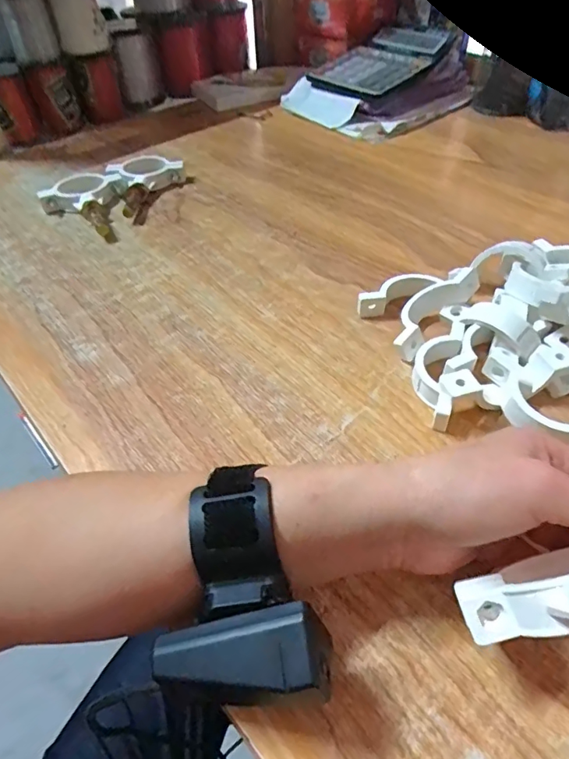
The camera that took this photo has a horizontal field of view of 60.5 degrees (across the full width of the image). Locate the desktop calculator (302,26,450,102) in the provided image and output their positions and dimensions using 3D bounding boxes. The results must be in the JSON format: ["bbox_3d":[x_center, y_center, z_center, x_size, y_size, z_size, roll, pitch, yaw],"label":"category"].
[{"bbox_3d":[0.143,-0.458,0.700,0.182,0.043,0.127,-31,53,-23],"label":"desktop calculator"}]

